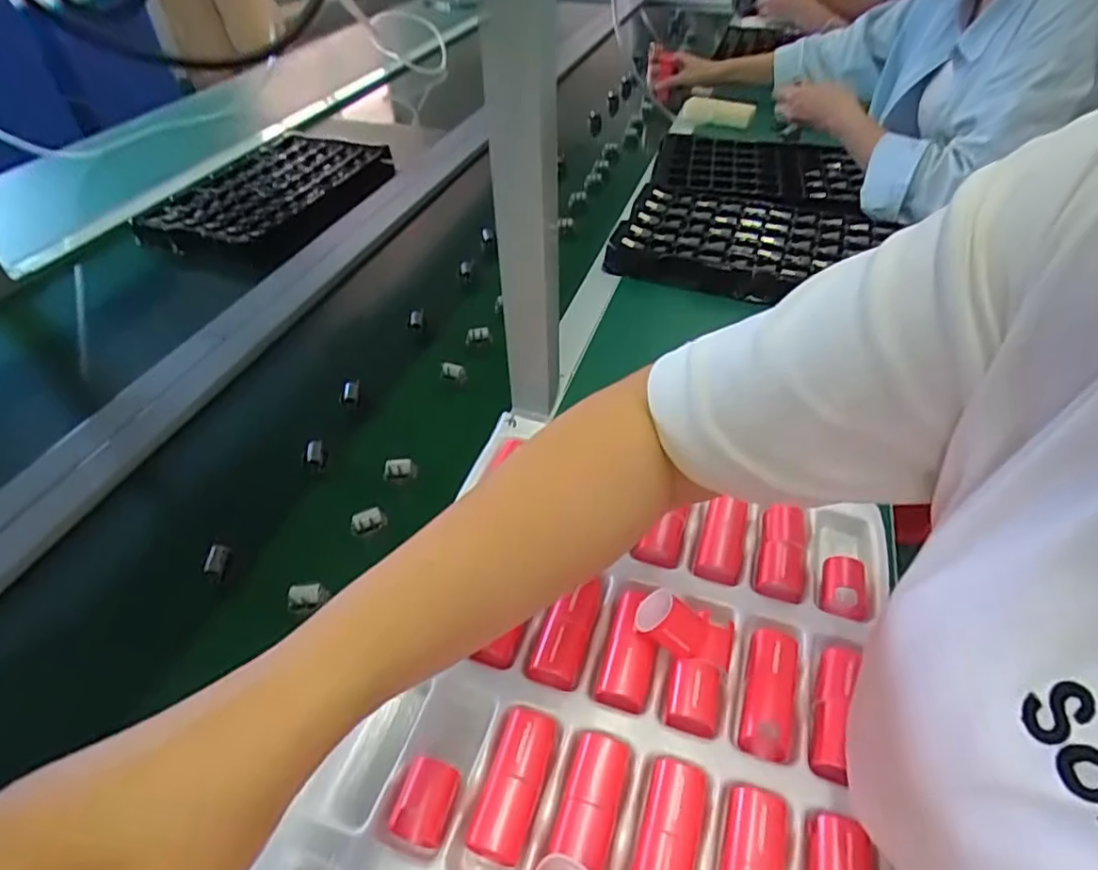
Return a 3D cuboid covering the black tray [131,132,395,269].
[{"bbox_3d":[-0.438,-0.394,0.988,0.261,0.037,0.390,9,45,11],"label":"black tray"}]

